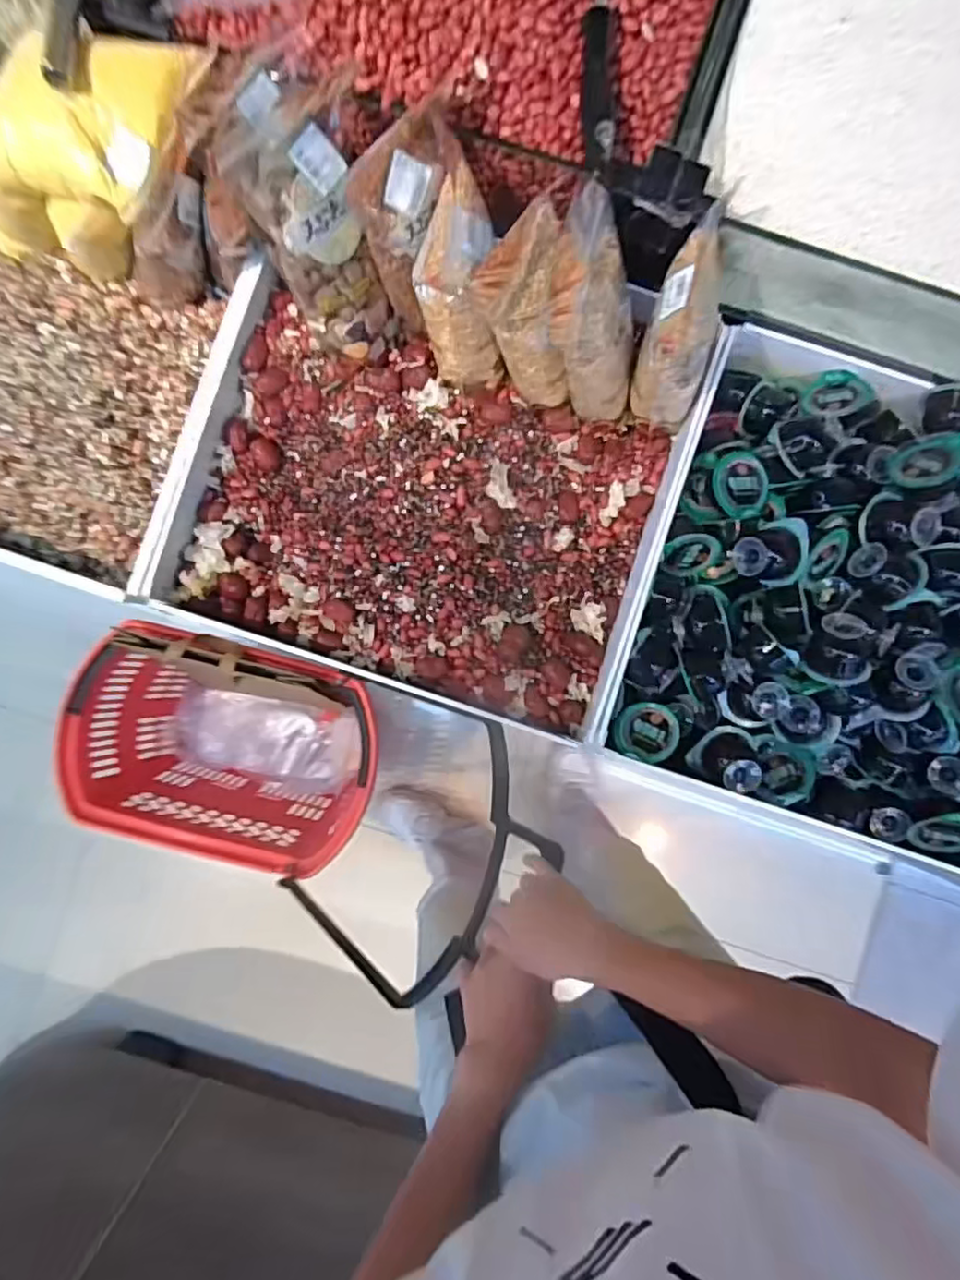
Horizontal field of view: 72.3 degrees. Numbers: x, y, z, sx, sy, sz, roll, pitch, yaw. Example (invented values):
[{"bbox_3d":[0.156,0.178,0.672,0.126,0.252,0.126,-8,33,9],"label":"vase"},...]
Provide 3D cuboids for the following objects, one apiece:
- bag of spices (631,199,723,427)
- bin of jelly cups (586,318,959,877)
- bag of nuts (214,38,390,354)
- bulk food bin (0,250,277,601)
[{"bbox_3d":[0.170,-0.249,0.525,0.067,0.161,0.104,16,87,0],"label":"bag of spices"},{"bbox_3d":[0.350,-0.035,0.582,0.406,0.090,0.409,19,87,0],"label":"bin of jelly cups"},{"bbox_3d":[-0.125,-0.320,0.516,0.097,0.201,0.066,-23,44,-2],"label":"bag of nuts"},{"bbox_3d":[-0.436,-0.235,0.587,0.411,0.064,0.288,19,87,0],"label":"bulk food bin"}]

